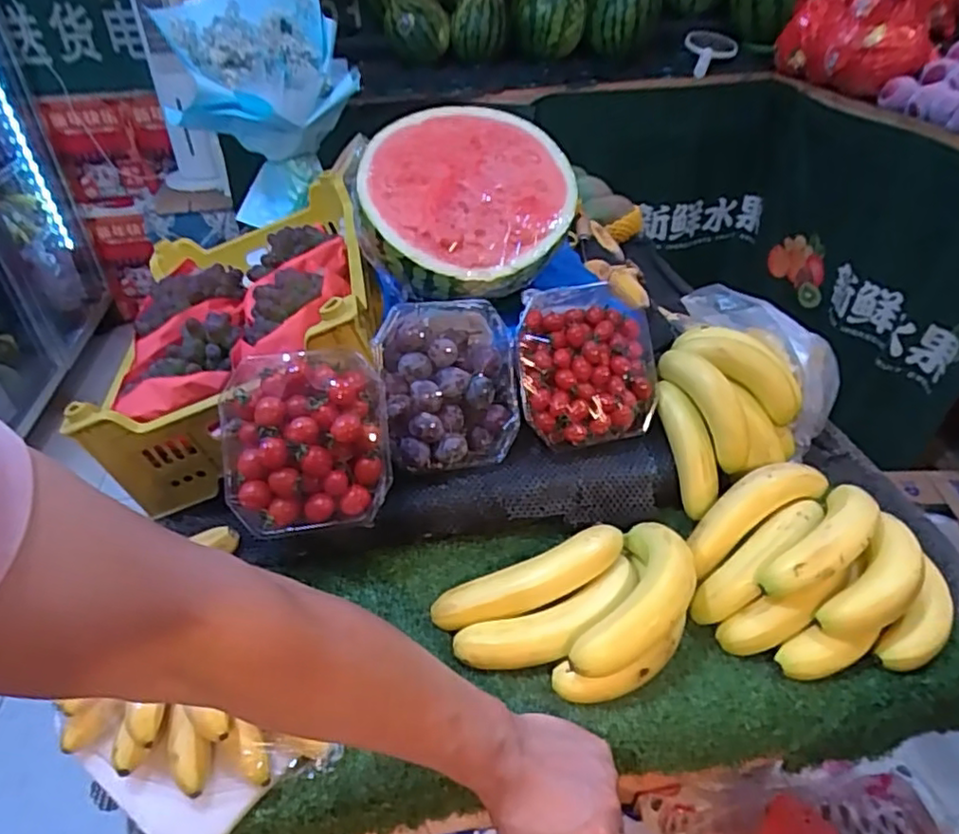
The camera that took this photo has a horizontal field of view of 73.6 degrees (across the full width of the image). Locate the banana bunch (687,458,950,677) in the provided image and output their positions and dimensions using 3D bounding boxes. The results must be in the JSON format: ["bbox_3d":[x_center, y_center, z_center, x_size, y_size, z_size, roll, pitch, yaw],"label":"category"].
[{"bbox_3d":[0.283,0.123,0.550,0.194,0.083,0.163,-5,38,-4],"label":"banana bunch"}]

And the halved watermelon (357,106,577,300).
[{"bbox_3d":[-0.012,-0.218,0.666,0.210,0.108,0.212,12,71,0],"label":"halved watermelon"}]

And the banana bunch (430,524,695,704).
[{"bbox_3d":[0.078,0.156,0.519,0.207,0.063,0.123,-13,39,-14],"label":"banana bunch"}]

